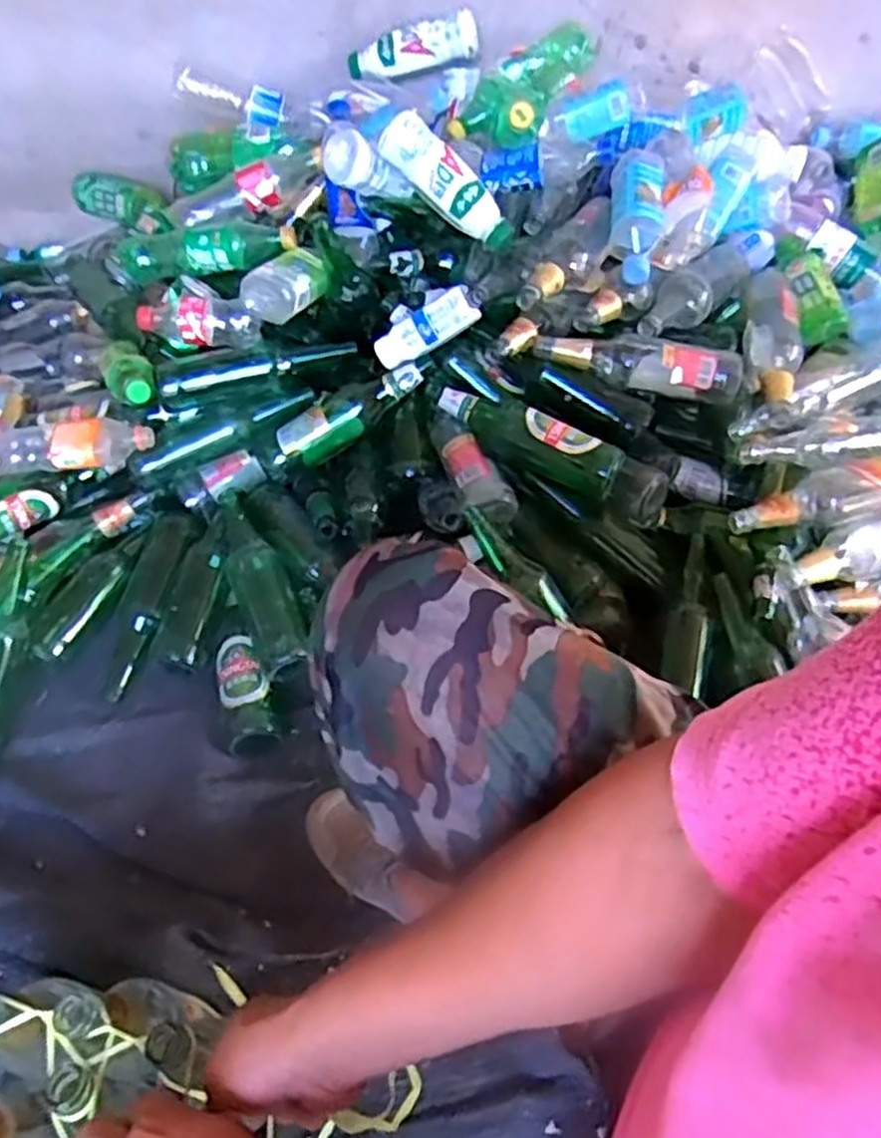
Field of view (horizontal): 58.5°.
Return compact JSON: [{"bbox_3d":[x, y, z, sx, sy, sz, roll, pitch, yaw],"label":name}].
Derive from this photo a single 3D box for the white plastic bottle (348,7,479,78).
[{"bbox_3d":[-0.043,-0.784,1.184,0.196,0.058,0.060,-9,51,10],"label":"white plastic bottle"}]

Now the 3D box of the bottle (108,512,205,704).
[{"bbox_3d":[-0.374,0.035,0.993,0.069,0.054,0.264,10,68,6],"label":"bottle"}]

